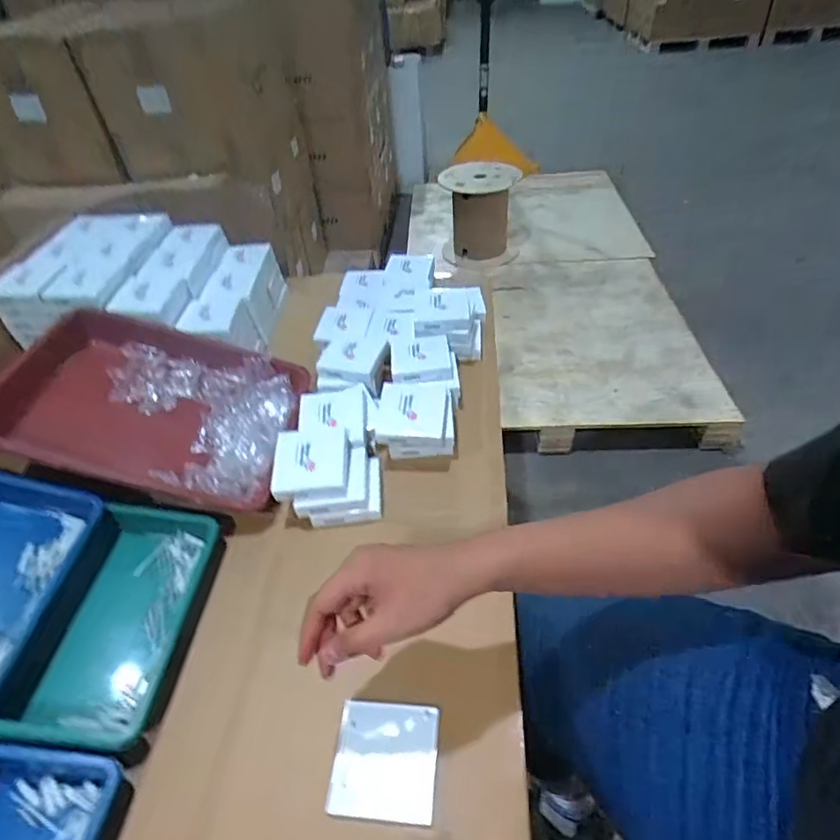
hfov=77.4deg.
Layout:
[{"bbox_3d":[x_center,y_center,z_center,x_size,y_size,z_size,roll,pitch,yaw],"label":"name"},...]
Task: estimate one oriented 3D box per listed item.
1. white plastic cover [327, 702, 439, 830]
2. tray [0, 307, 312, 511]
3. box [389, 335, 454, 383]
[{"bbox_3d":[-0.030,0.293,0.455,0.089,0.014,0.087,2,44,8],"label":"white plastic cover"},{"bbox_3d":[-0.330,-0.012,0.701,0.321,0.083,0.265,16,49,-5],"label":"tray"},{"bbox_3d":[0.001,-0.089,0.764,0.086,0.022,0.096,-5,44,1],"label":"box"}]

